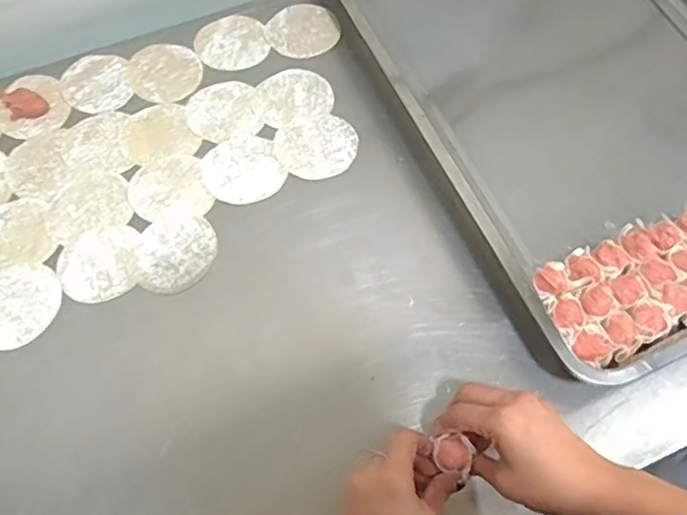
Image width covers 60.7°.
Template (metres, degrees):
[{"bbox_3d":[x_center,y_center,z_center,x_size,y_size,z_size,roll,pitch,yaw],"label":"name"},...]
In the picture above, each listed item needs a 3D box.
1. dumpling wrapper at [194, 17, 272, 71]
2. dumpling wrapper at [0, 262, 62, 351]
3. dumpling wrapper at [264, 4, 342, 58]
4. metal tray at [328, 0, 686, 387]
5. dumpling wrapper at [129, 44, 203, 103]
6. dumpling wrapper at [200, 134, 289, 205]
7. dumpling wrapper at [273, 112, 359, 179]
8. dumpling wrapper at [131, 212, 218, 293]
[{"bbox_3d":[-0.124,-0.237,0.652,0.077,0.008,0.079,0,66,0],"label":"dumpling wrapper"},{"bbox_3d":[-0.293,0.042,0.525,0.072,0.004,0.079,0,66,0],"label":"dumpling wrapper"},{"bbox_3d":[-0.045,-0.254,0.658,0.081,0.004,0.072,-28,71,-15],"label":"dumpling wrapper"},{"bbox_3d":[0.239,-0.216,0.610,0.401,0.053,0.606,-22,67,-9],"label":"metal tray"},{"bbox_3d":[-0.192,-0.201,0.632,0.074,0.004,0.084,-30,69,-12],"label":"dumpling wrapper"},{"bbox_3d":[-0.100,-0.087,0.578,0.074,0.004,0.076,-26,68,-11],"label":"dumpling wrapper"},{"bbox_3d":[-0.027,-0.115,0.591,0.078,0.004,0.080,0,66,0],"label":"dumpling wrapper"},{"bbox_3d":[-0.158,-0.006,0.549,0.074,0.004,0.081,0,66,0],"label":"dumpling wrapper"}]

